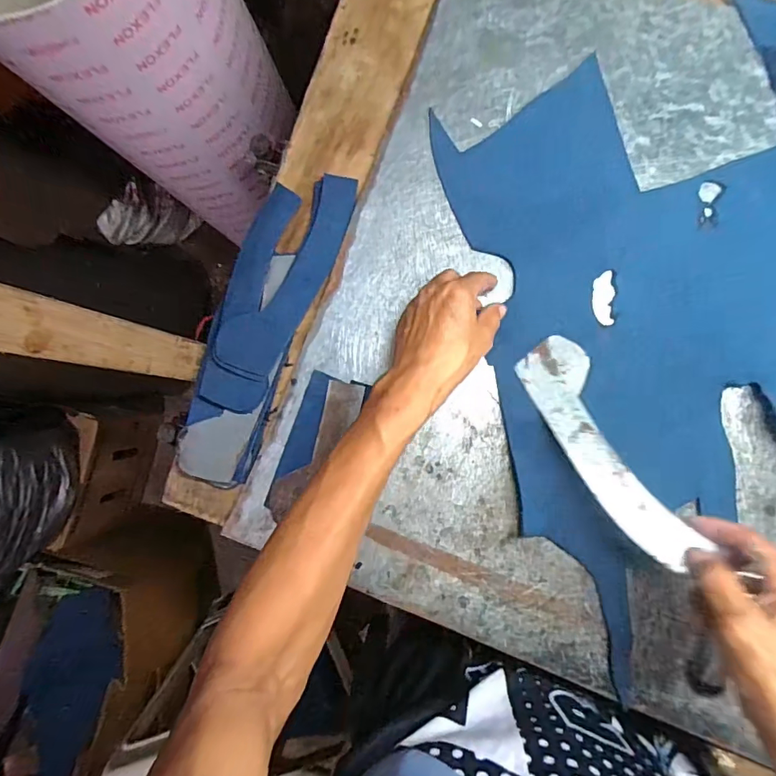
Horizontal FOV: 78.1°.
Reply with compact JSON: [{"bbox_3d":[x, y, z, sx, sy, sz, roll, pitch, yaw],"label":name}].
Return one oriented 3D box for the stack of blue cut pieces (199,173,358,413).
[{"bbox_3d":[-0.108,-0.097,0.453,0.078,0.031,0.241,27,90,8],"label":"stack of blue cut pieces"}]

